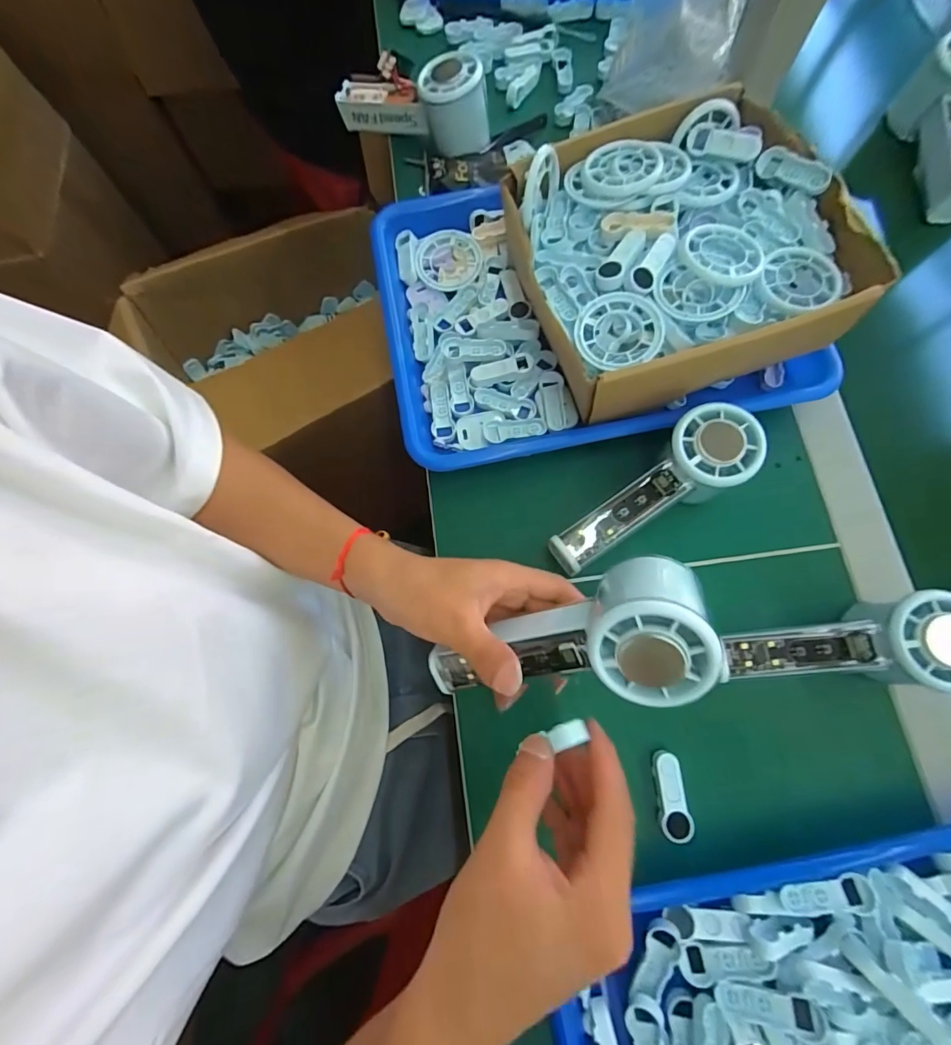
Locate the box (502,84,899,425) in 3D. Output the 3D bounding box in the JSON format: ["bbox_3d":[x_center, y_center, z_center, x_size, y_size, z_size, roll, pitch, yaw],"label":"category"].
[{"bbox_3d":[0.145,-0.192,0.339,0.210,0.076,0.207,-15,75,-3],"label":"box"}]

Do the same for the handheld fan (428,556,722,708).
[{"bbox_3d":[0.054,0.063,0.264,0.159,0.073,0.057,-17,99,35],"label":"handheld fan"}]

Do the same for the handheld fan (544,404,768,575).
[{"bbox_3d":[0.122,-0.018,0.326,0.154,0.050,0.050,-36,77,5],"label":"handheld fan"}]

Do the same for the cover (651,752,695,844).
[{"bbox_3d":[0.126,0.175,0.293,0.020,0.010,0.049,-1,75,1],"label":"cover"}]

